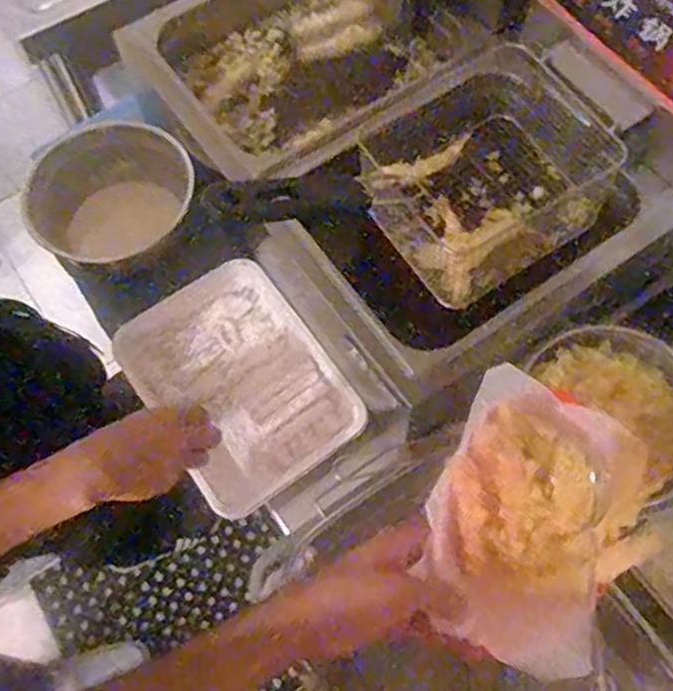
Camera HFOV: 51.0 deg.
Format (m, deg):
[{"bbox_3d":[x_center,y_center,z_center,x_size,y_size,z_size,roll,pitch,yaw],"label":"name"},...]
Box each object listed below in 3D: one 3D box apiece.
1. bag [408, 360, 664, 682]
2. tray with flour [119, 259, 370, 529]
[{"bbox_3d":[0.153,0.126,0.533,0.151,0.046,0.207,25,68,12],"label":"bag"},{"bbox_3d":[-0.107,0.040,0.790,0.206,0.040,0.263,-34,69,-13],"label":"tray with flour"}]

